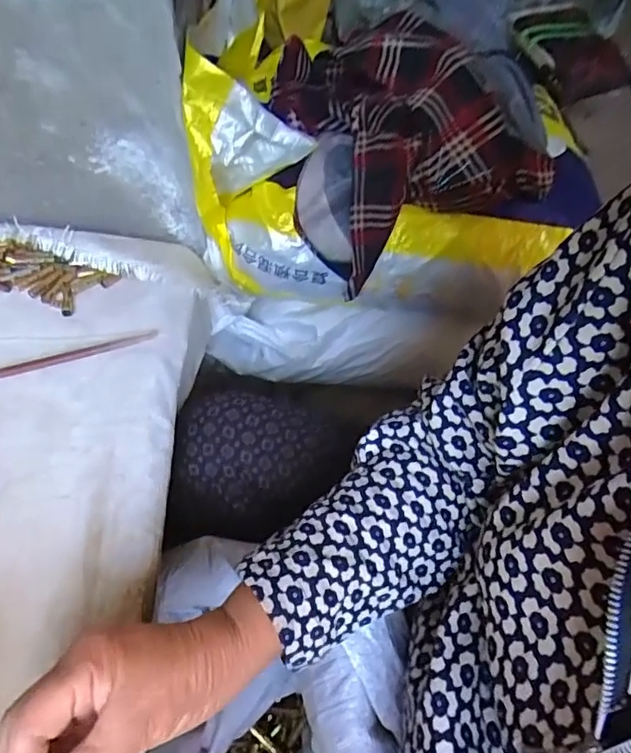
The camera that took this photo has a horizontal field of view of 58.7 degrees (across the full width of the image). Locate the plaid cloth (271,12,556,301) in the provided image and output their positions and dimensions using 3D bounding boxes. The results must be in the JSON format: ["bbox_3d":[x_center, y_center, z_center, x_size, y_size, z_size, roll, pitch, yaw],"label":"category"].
[{"bbox_3d":[0.075,-0.246,0.561,0.191,0.156,0.255,-20,55,-18],"label":"plaid cloth"}]

